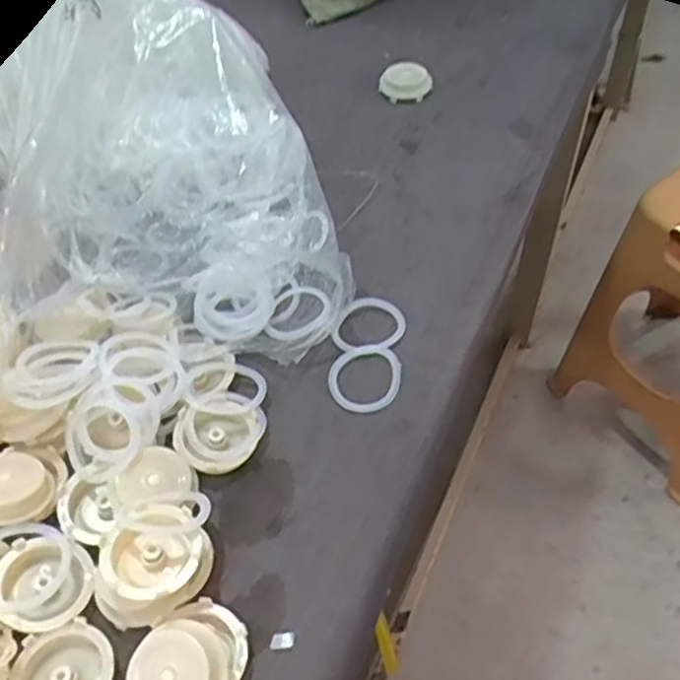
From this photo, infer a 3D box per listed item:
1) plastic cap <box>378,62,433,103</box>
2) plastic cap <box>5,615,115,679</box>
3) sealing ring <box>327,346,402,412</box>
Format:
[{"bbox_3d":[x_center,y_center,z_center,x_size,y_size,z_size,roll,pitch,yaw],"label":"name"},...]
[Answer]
[{"bbox_3d":[0.077,-0.302,0.829,0.060,0.025,0.060,0,51,1],"label":"plastic cap"},{"bbox_3d":[-0.160,0.196,0.409,0.057,0.021,0.055,0,51,1],"label":"plastic cap"},{"bbox_3d":[0.019,0.028,0.548,0.057,0.011,0.061,0,51,1],"label":"sealing ring"}]

